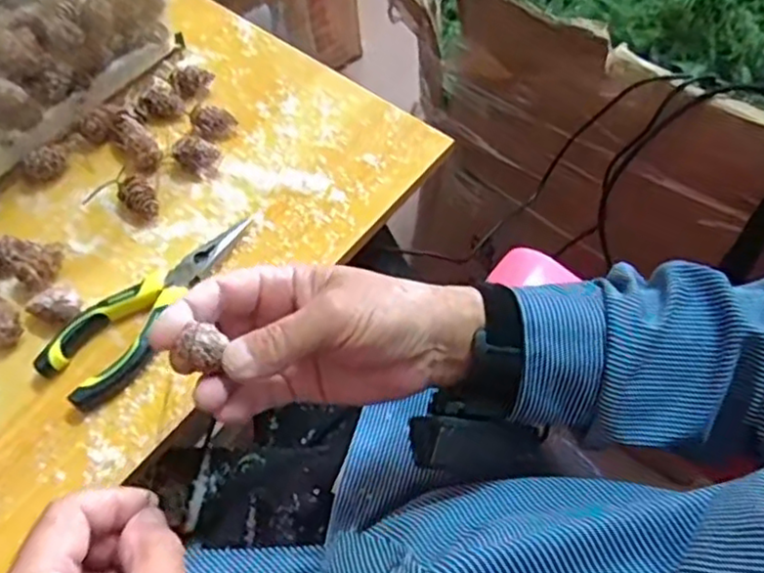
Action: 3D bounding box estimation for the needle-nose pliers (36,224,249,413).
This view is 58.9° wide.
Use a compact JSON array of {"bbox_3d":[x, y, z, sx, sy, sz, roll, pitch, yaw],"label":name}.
[{"bbox_3d":[-0.144,0.011,0.445,0.055,0.018,0.160,36,67,19],"label":"needle-nose pliers"}]

